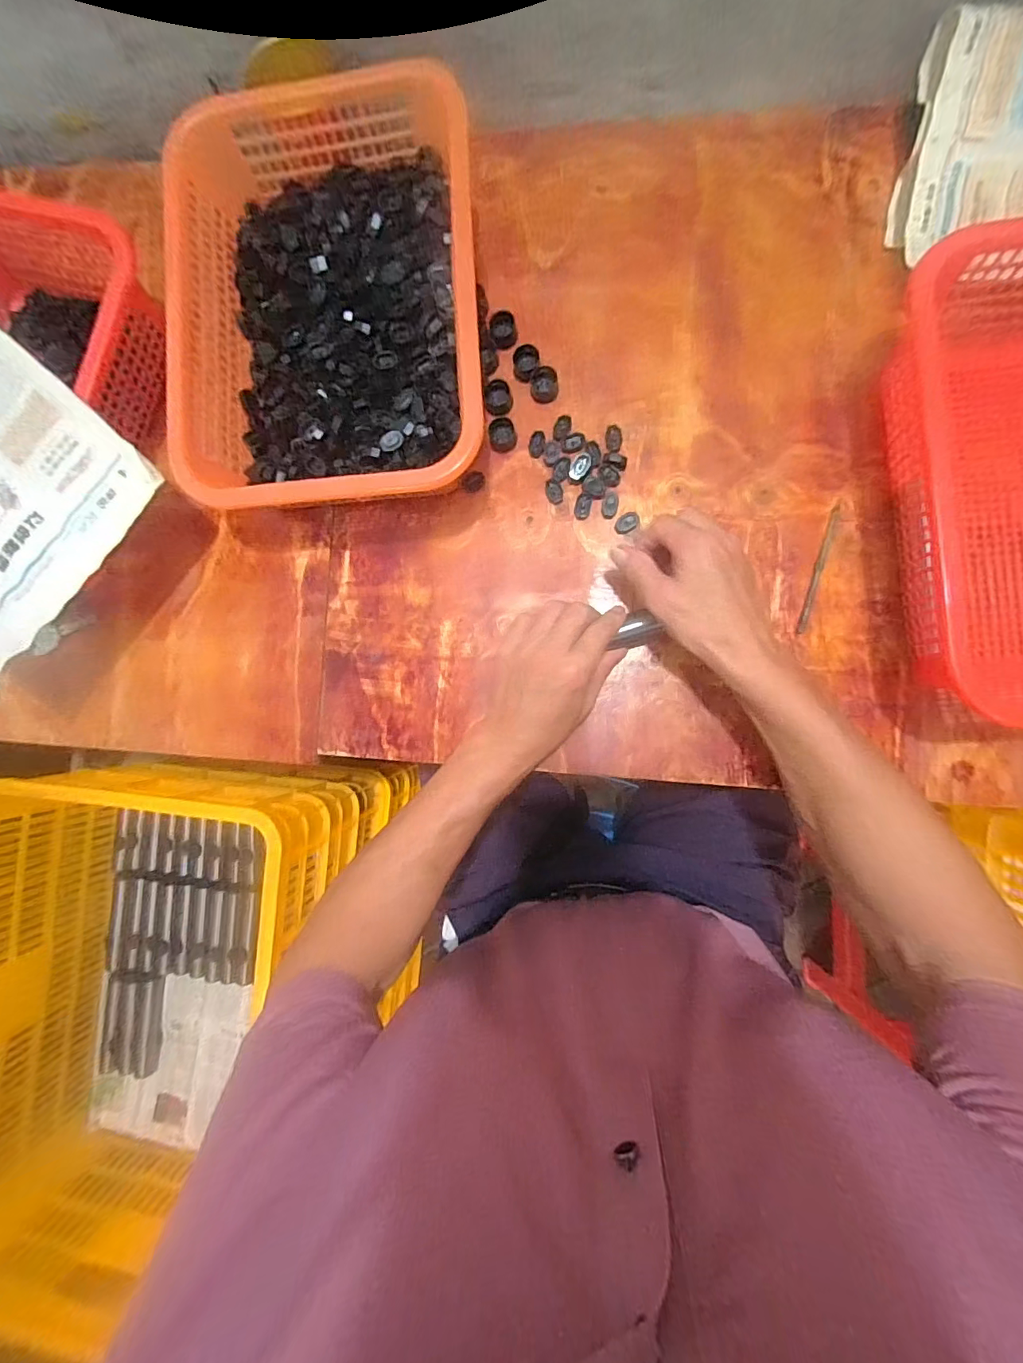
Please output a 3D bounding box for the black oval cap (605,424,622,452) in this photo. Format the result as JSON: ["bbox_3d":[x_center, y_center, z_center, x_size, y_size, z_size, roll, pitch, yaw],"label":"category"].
[{"bbox_3d":[0.092,-0.219,0.431,0.015,0.004,0.023,3,88,7],"label":"black oval cap"}]

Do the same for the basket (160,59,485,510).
[{"bbox_3d":[-0.147,-0.314,0.416,0.243,0.095,0.326,-4,87,6],"label":"basket"}]

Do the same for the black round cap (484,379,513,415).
[{"bbox_3d":[-0.012,-0.261,0.442,0.025,0.008,0.030,-9,87,6],"label":"black round cap"}]

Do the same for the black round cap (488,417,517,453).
[{"bbox_3d":[-0.008,-0.224,0.436,0.024,0.009,0.026,0,88,7],"label":"black round cap"}]

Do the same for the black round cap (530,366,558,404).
[{"bbox_3d":[0.030,-0.268,0.436,0.024,0.014,0.026,0,88,7],"label":"black round cap"}]

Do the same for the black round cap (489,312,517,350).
[{"bbox_3d":[-0.008,-0.323,0.442,0.024,0.017,0.023,0,88,7],"label":"black round cap"}]

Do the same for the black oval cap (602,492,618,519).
[{"bbox_3d":[0.088,-0.157,0.427,0.014,0.004,0.023,11,89,7],"label":"black oval cap"}]

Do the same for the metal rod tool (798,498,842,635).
[{"bbox_3d":[0.262,-0.097,0.409,0.007,0.004,0.115,15,90,7],"label":"metal rod tool"}]

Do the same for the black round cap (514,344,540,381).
[{"bbox_3d":[0.013,-0.288,0.434,0.023,0.016,0.027,-2,88,6],"label":"black round cap"}]

